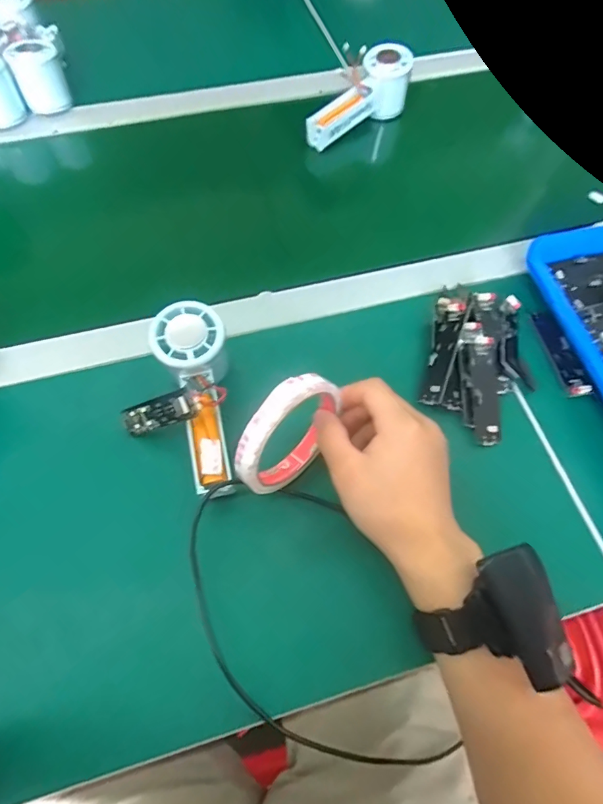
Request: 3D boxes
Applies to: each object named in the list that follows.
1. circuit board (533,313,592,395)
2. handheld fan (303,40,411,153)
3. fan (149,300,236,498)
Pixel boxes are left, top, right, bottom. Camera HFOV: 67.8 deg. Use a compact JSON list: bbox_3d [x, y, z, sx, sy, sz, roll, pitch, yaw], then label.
[{"bbox_3d":[0.237,-0.045,0.410,0.021,0.004,0.087,-16,63,9],"label":"circuit board"},{"bbox_3d":[0.071,-0.364,0.547,0.157,0.054,0.050,-41,72,-6],"label":"handheld fan"},{"bbox_3d":[-0.078,-0.005,0.342,0.051,0.044,0.151,-12,82,-8],"label":"fan"}]

